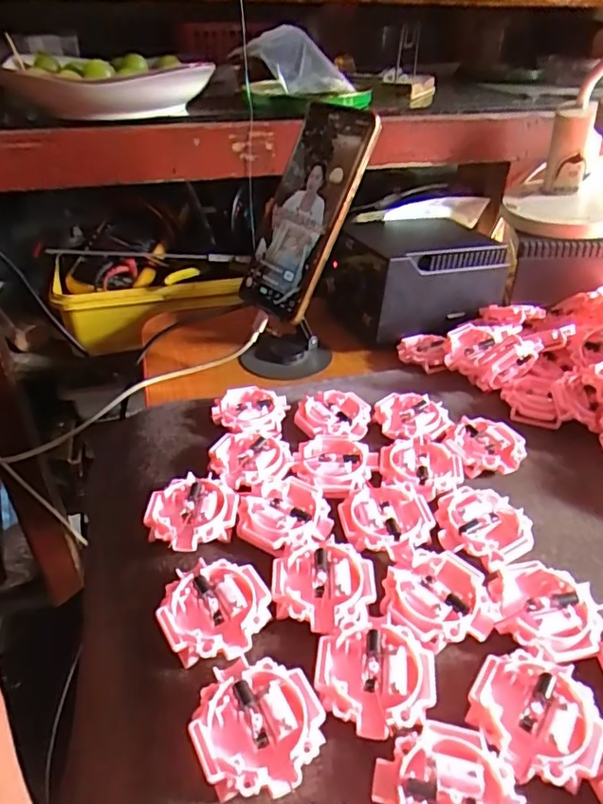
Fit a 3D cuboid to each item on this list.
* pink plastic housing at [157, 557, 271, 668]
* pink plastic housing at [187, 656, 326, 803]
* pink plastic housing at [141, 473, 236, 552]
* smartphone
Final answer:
[{"bbox_3d":[-0.044,0.103,0.282,0.051,0.014,0.053,1,35,0],"label":"pink plastic housing"},{"bbox_3d":[-0.019,0.135,0.238,0.052,0.013,0.053,1,35,0],"label":"pink plastic housing"},{"bbox_3d":[-0.065,0.067,0.336,0.052,0.020,0.049,1,35,0],"label":"pink plastic housing"},{"bbox_3d":[0.001,-0.150,0.448,0.013,0.166,0.082,10,18,-46],"label":"smartphone"}]

